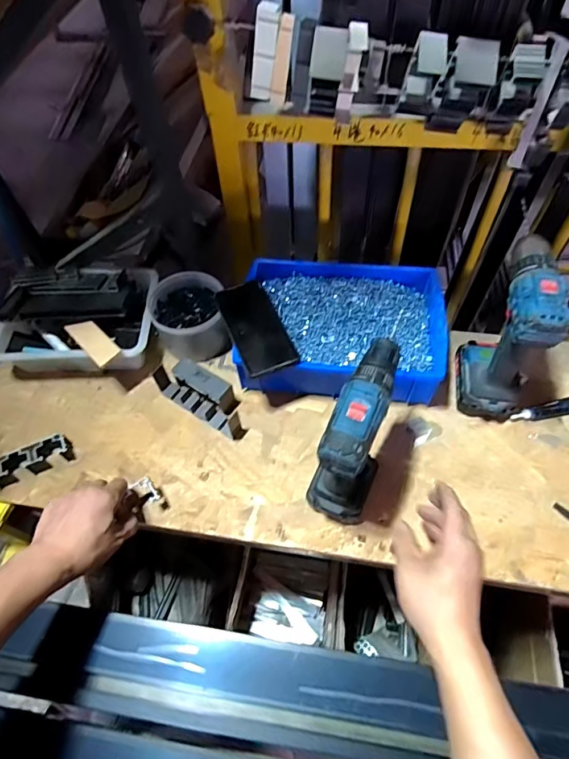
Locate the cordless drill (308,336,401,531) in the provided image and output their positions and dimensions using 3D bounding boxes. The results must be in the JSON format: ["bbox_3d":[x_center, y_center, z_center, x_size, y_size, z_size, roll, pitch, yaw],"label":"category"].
[{"bbox_3d":[0.087,0.069,0.525,0.069,0.218,0.150,22,62,14],"label":"cordless drill"}]

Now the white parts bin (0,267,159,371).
[{"bbox_3d":[-0.321,-0.093,0.719,0.240,0.086,0.188,4,59,5],"label":"white parts bin"}]

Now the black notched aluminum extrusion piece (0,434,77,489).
[{"bbox_3d":[-0.366,0.120,0.626,0.141,0.035,0.038,-19,60,-9],"label":"black notched aluminum extrusion piece"}]

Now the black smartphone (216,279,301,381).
[{"bbox_3d":[-0.042,-0.075,0.634,0.073,0.012,0.158,-17,57,-12],"label":"black smartphone"}]

